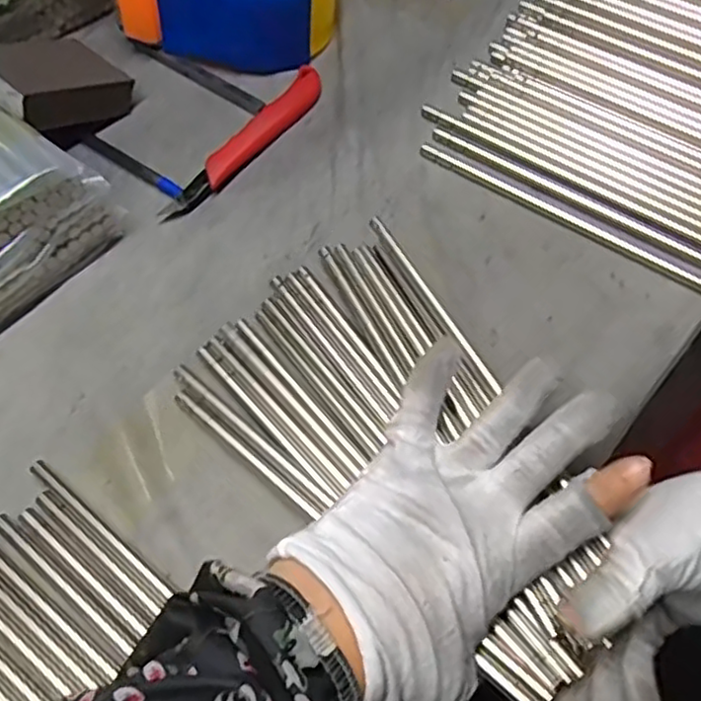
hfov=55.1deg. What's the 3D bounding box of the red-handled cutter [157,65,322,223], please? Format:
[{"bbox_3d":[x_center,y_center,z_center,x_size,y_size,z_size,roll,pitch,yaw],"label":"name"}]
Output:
[{"bbox_3d":[-0.065,-0.135,0.436,0.022,0.011,0.152,29,65,18],"label":"red-handled cutter"}]

